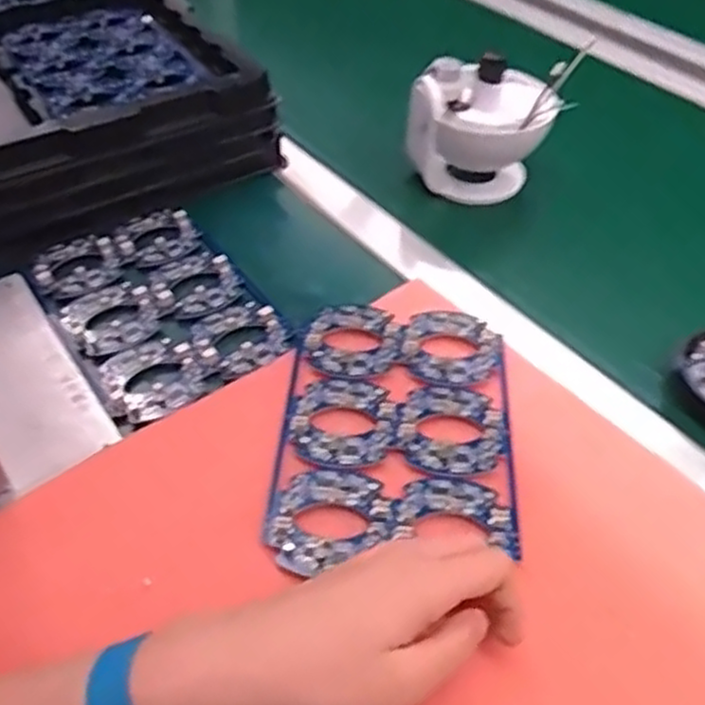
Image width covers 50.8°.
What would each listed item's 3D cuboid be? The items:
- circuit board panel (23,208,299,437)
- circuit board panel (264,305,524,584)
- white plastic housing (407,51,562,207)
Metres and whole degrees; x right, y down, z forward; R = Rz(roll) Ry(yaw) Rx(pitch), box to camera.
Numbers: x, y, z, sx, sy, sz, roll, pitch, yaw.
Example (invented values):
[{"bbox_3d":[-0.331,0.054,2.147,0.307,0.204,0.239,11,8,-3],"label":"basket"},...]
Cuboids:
[{"bbox_3d":[-0.143,-0.038,0.538,0.131,0.011,0.193,-27,53,-24],"label":"circuit board panel"},{"bbox_3d":[0.028,0.043,0.454,0.138,0.004,0.193,3,46,2],"label":"circuit board panel"},{"bbox_3d":[0.110,-0.188,0.634,0.110,0.110,0.070,18,48,15],"label":"white plastic housing"}]

